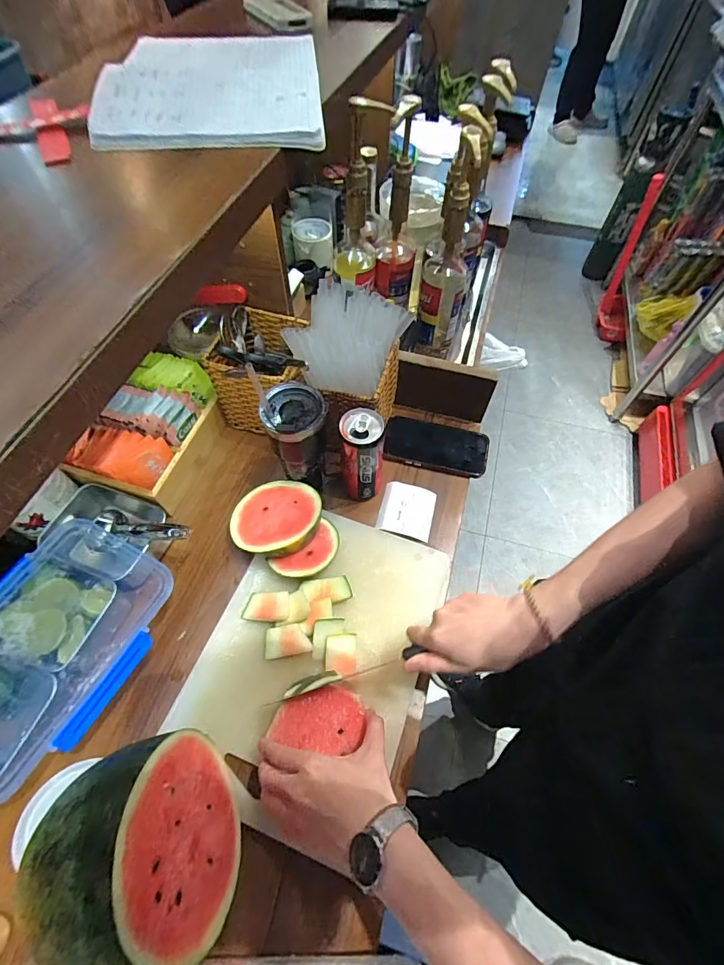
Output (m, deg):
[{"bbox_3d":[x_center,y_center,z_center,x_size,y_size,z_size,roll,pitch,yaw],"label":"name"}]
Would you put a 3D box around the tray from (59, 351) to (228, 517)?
[{"bbox_3d":[-0.298,-0.074,0.608,0.146,0.111,0.224,20,61,11],"label":"tray"}]

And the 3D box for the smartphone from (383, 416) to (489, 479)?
[{"bbox_3d":[0.116,-0.056,0.651,0.159,0.017,0.088,11,60,6],"label":"smartphone"}]

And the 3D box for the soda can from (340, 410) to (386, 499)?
[{"bbox_3d":[0.000,-0.029,0.554,0.052,0.149,0.057,0,59,0],"label":"soda can"}]

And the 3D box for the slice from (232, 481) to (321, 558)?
[{"bbox_3d":[-0.113,0.051,0.555,0.118,0.028,0.118,-7,47,8],"label":"slice"}]

